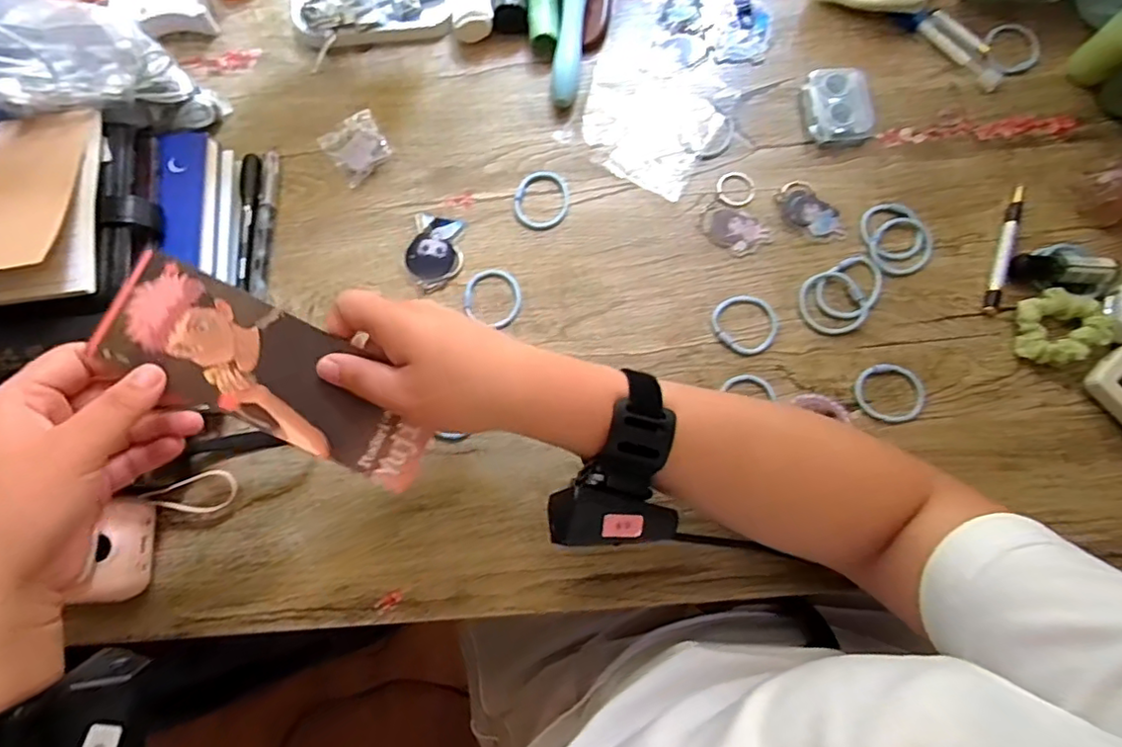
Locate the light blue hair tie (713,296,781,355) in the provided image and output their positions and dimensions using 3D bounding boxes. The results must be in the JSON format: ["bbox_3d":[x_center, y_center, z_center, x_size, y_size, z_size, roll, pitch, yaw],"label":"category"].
[{"bbox_3d":[0.143,-0.038,0.459,0.049,0.007,0.047,0,79,-1],"label":"light blue hair tie"}]

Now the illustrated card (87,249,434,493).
[{"bbox_3d":[-0.155,0.002,0.337,0.175,0.008,0.067,26,82,-15],"label":"illustrated card"}]

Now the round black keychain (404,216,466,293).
[{"bbox_3d":[-0.101,-0.097,0.476,0.043,0.008,0.064,5,77,2],"label":"round black keychain"}]

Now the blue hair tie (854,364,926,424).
[{"bbox_3d":[0.247,0.015,0.448,0.049,0.006,0.045,0,77,1],"label":"blue hair tie"}]

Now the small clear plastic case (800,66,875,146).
[{"bbox_3d":[0.229,-0.221,0.492,0.057,0.024,0.061,-5,77,0],"label":"small clear plastic case"}]

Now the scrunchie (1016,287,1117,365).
[{"bbox_3d":[0.378,-0.035,0.451,0.062,0.025,0.056,-1,77,1],"label":"scrunchie"}]

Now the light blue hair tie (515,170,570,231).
[{"bbox_3d":[-0.015,-0.142,0.484,0.044,0.004,0.053,1,77,1],"label":"light blue hair tie"}]

